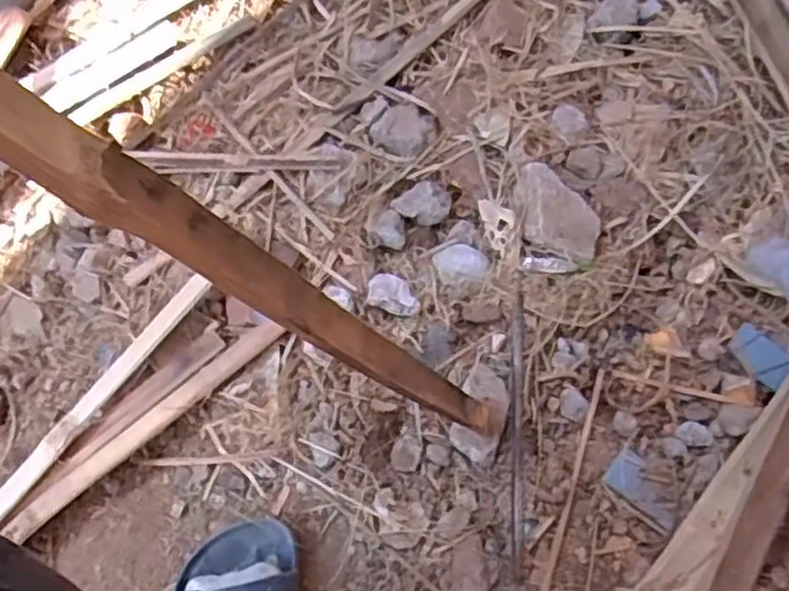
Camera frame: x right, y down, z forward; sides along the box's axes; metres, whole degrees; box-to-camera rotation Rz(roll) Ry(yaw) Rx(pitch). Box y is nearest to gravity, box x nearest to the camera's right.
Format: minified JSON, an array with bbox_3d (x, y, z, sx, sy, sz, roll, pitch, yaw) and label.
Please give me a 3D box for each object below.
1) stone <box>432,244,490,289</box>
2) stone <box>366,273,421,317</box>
[{"bbox_3d":[0.062,-0.029,0.706,0.053,0.020,0.041,16,71,8],"label":"stone"},{"bbox_3d":[0.001,-0.001,0.707,0.050,0.020,0.038,15,71,8],"label":"stone"}]

